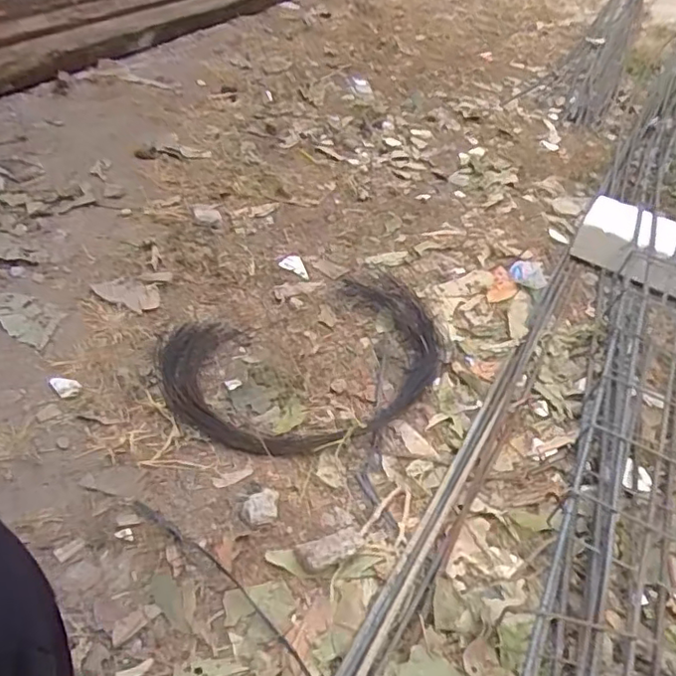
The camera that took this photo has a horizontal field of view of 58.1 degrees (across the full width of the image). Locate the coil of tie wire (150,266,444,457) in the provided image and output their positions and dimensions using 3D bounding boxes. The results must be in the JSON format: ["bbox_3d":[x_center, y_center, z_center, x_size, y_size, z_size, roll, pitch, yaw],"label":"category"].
[{"bbox_3d":[-0.023,0.040,1.187,0.615,0.050,0.414,-17,47,-30],"label":"coil of tie wire"}]

